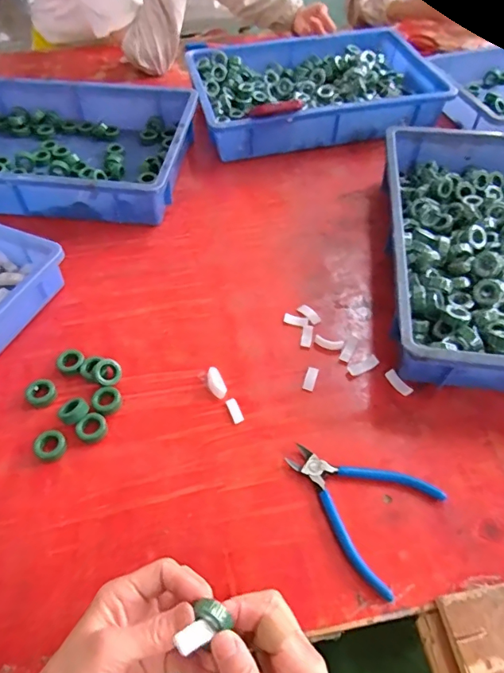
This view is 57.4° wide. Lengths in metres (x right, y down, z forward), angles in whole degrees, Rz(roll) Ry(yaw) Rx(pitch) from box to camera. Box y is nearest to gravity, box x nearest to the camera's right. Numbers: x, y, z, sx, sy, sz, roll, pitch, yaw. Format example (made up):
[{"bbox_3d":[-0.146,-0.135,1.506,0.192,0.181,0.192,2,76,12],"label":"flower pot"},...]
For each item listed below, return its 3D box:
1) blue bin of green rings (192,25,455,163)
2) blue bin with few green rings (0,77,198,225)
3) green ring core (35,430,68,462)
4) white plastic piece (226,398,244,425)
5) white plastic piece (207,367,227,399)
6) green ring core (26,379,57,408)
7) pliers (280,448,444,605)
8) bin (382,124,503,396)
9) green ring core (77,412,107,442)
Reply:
[{"bbox_3d":[0.112,-0.465,0.868,0.440,0.080,0.307,-12,53,-9],"label":"blue bin of green rings"},{"bbox_3d":[-0.322,-0.307,0.753,0.435,0.080,0.290,5,53,4],"label":"blue bin with few green rings"},{"bbox_3d":[-0.209,0.113,0.479,0.030,0.013,0.031,-34,59,-23],"label":"green ring core"},{"bbox_3d":[-0.019,0.082,0.511,0.012,0.004,0.031,-19,55,-14],"label":"white plastic piece"},{"bbox_3d":[-0.041,0.053,0.526,0.019,0.008,0.038,-19,55,-14],"label":"white plastic piece"},{"bbox_3d":[-0.235,0.063,0.515,0.034,0.009,0.031,36,61,25],"label":"green ring core"},{"bbox_3d":[0.099,0.155,0.448,0.140,0.010,0.111,32,59,23],"label":"pliers"},{"bbox_3d":[0.321,-0.115,0.605,0.281,0.084,0.429,6,53,5],"label":"bin"},{"bbox_3d":[-0.169,0.097,0.488,0.027,0.012,0.030,35,60,24],"label":"green ring core"}]

